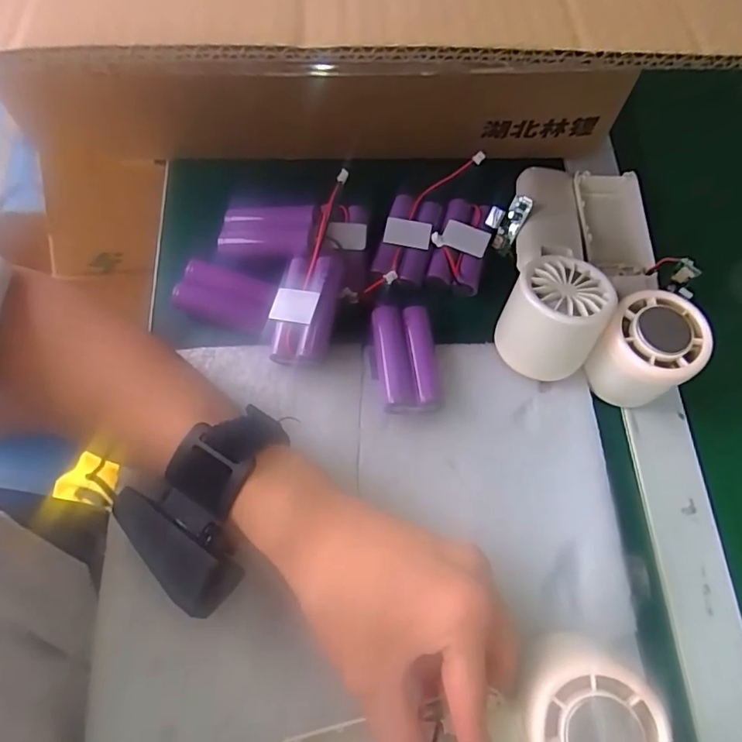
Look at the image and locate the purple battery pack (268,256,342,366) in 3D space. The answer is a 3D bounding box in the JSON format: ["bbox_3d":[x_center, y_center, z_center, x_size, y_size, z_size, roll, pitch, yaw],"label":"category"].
[{"bbox_3d":[-0.041,-0.037,0.317,0.036,0.019,0.067,13,90,17],"label":"purple battery pack"}]

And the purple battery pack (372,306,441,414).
[{"bbox_3d":[0.022,-0.006,0.317,0.036,0.018,0.066,-7,69,-3],"label":"purple battery pack"}]

